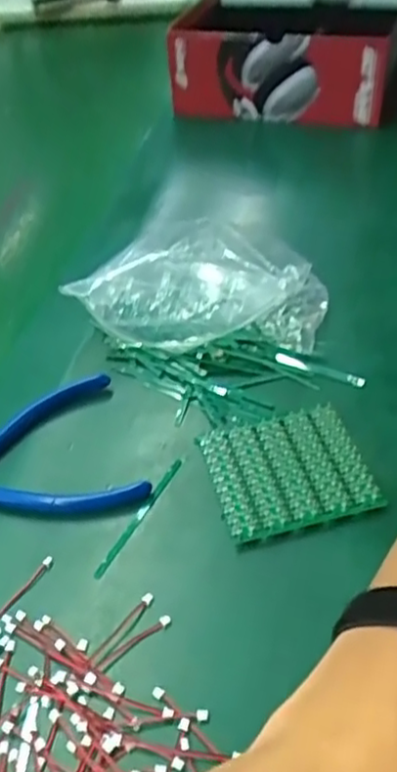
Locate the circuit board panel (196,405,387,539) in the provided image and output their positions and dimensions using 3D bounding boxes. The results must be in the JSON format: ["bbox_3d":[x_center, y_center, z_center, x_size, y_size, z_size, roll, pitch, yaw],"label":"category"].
[{"bbox_3d":[0.051,0.049,0.392,0.085,0.007,0.081,-15,43,-7],"label":"circuit board panel"}]

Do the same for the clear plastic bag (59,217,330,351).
[{"bbox_3d":[0.001,-0.073,0.481,0.178,0.055,0.096,-1,44,8],"label":"clear plastic bag"}]

